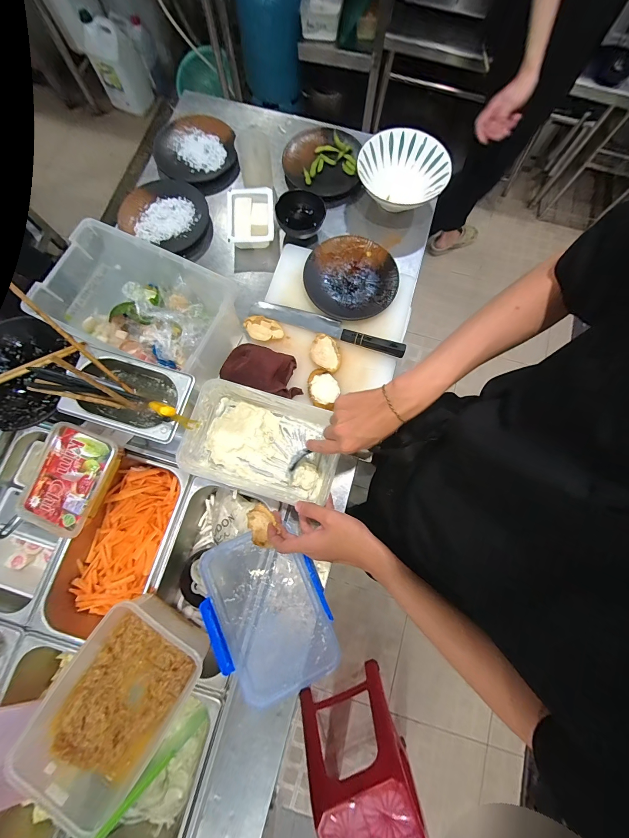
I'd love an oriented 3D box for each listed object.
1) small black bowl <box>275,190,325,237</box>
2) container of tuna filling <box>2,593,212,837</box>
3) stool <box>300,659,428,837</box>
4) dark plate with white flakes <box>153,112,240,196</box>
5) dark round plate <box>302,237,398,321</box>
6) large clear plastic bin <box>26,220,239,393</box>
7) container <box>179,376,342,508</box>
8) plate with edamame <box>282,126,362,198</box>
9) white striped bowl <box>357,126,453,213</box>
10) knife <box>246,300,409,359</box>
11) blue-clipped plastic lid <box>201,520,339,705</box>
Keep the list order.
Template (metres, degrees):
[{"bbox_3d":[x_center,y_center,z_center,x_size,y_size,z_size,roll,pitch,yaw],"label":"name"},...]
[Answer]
[{"bbox_3d":[-0.030,-0.451,0.684,0.108,0.042,0.094,-3,79,-2],"label":"small black bowl"},{"bbox_3d":[-0.299,0.422,0.468,0.177,0.068,0.257,34,80,5],"label":"container of tuna filling"},{"bbox_3d":[0.157,1.123,1.001,0.301,0.462,0.317,-21,80,-5],"label":"stool"},{"bbox_3d":[-0.283,-0.644,0.742,0.187,0.025,0.213,-9,79,-3],"label":"dark plate with white flakes"},{"bbox_3d":[0.078,-0.302,0.661,0.195,0.025,0.190,0,79,-1],"label":"dark round plate"},{"bbox_3d":[-0.310,-0.202,0.576,0.317,0.130,0.184,24,79,4],"label":"large clear plastic bin"},{"bbox_3d":[-0.088,0.045,0.542,0.249,0.073,0.160,16,79,2],"label":"container"},{"bbox_3d":[0.017,-0.619,0.739,0.174,0.028,0.182,0,79,-1],"label":"plate with edamame"},{"bbox_3d":[0.196,-0.550,0.698,0.171,0.081,0.186,0,79,-1],"label":"white striped bowl"},{"bbox_3d":[0.026,-0.193,0.634,0.328,0.018,0.042,18,79,2],"label":"knife"},{"bbox_3d":[-0.077,0.321,0.513,0.190,0.021,0.251,-21,80,-5],"label":"blue-clipped plastic lid"}]

